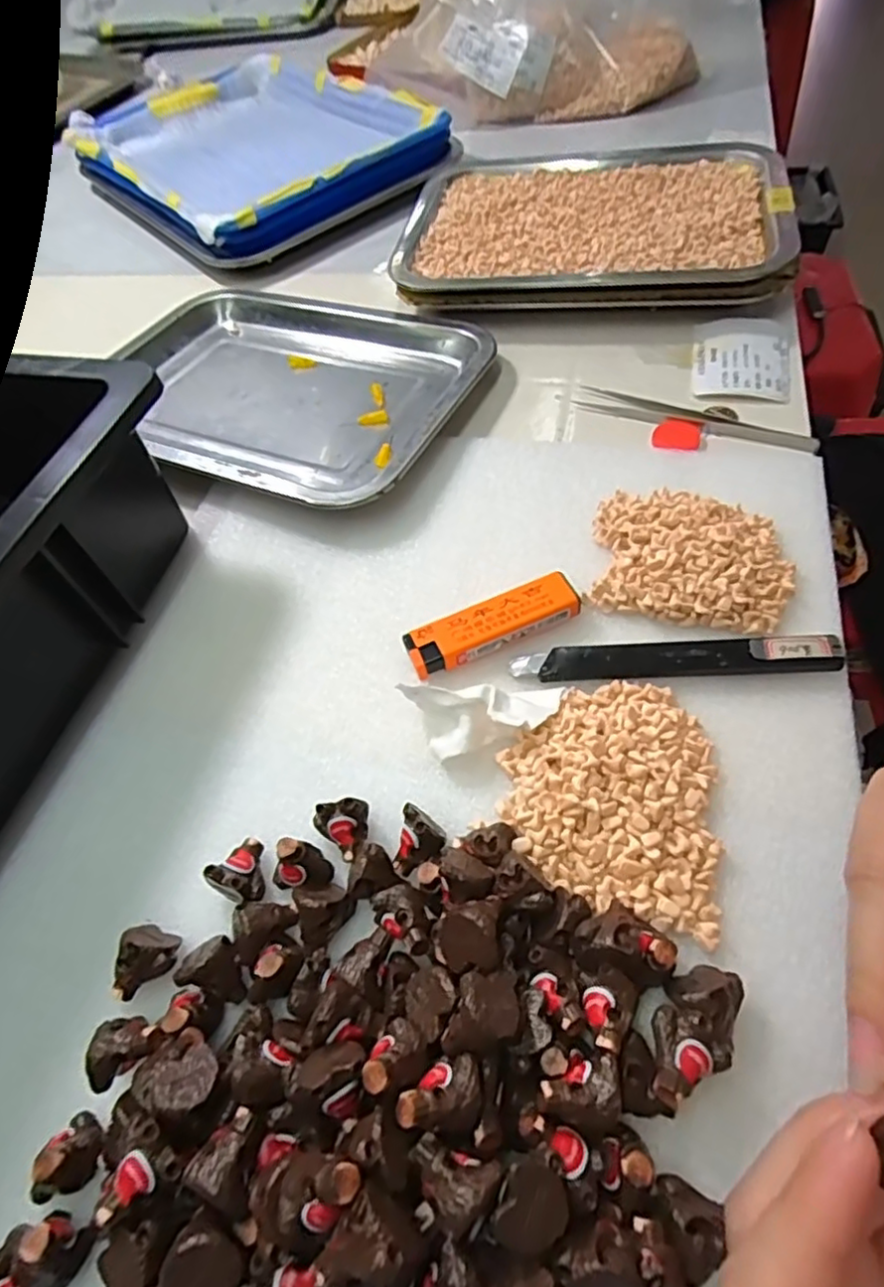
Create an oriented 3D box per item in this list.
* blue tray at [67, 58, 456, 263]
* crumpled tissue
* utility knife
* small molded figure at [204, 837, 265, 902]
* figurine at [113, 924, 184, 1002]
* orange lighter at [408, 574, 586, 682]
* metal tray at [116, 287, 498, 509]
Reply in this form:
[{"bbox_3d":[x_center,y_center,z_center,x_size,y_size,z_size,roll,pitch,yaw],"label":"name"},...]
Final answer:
[{"bbox_3d":[-0.188,-0.475,0.608,0.247,0.042,0.363,-38,60,-16],"label":"blue tray"},{"bbox_3d":[0.018,0.031,0.263,0.064,0.018,0.029,-6,57,4],"label":"crumpled tissue"},{"bbox_3d":[0.097,0.004,0.272,0.131,0.011,0.017,-1,57,7],"label":"utility knife"},{"bbox_3d":[-0.073,0.086,0.240,0.020,0.018,0.021,-4,57,6],"label":"small molded figure"},{"bbox_3d":[-0.105,0.111,0.227,0.020,0.014,0.024,-10,57,2],"label":"figurine"},{"bbox_3d":[0.023,-0.008,0.293,0.079,0.015,0.024,-21,57,-6],"label":"orange lighter"},{"bbox_3d":[-0.106,-0.168,0.416,0.248,0.030,0.182,21,63,20],"label":"metal tray"}]

